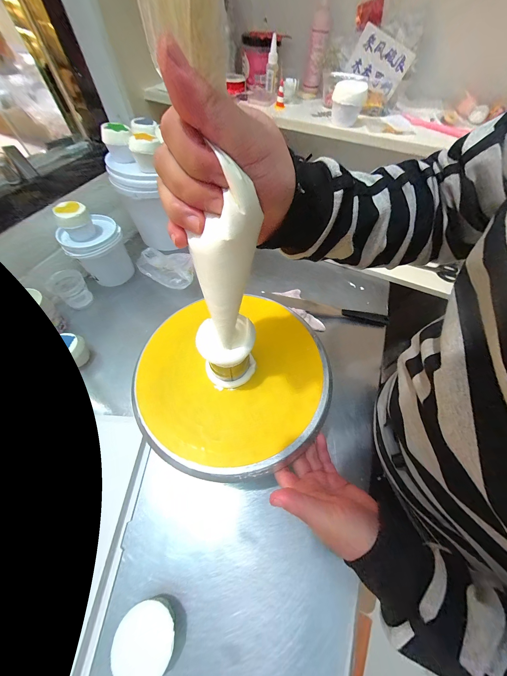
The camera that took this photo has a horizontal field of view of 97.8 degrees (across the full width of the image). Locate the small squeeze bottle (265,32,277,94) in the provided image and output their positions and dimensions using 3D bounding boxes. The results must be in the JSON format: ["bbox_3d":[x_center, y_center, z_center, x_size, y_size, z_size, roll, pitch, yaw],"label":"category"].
[{"bbox_3d":[0.043,-0.656,0.530,0.025,0.093,0.030,12,36,5],"label":"small squeeze bottle"}]

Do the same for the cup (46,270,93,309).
[{"bbox_3d":[-0.424,-0.106,0.521,0.056,0.081,0.072,37,63,20],"label":"cup"}]

